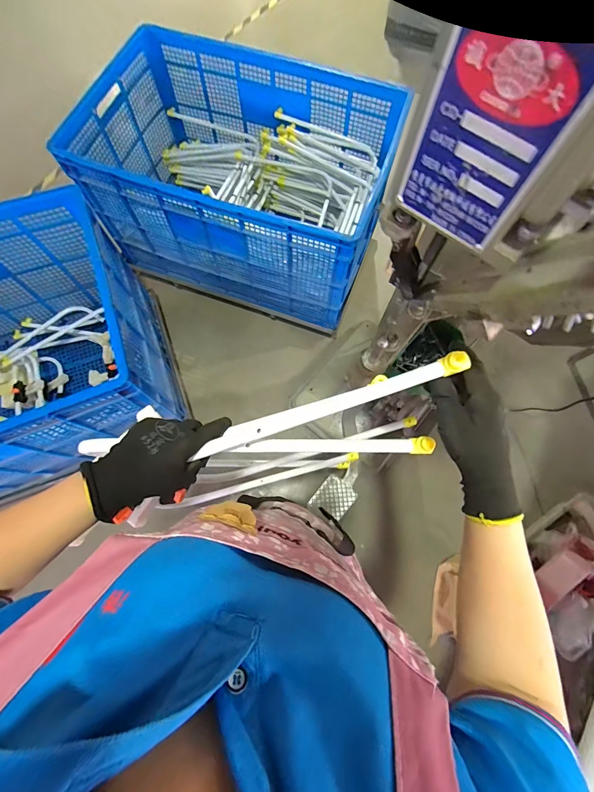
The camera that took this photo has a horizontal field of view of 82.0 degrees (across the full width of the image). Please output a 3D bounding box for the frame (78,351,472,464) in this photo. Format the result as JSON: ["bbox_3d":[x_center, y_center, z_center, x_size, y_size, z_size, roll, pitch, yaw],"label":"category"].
[{"bbox_3d":[-0.044,0.047,0.425,0.434,0.142,0.075,-10,73,7],"label":"frame"}]

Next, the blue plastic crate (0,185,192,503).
[{"bbox_3d":[-1.026,-0.102,1.103,1.060,0.665,0.716,-23,75,-7],"label":"blue plastic crate"}]

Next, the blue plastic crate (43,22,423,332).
[{"bbox_3d":[-0.200,-0.826,1.395,1.046,0.556,0.688,21,74,6],"label":"blue plastic crate"}]

